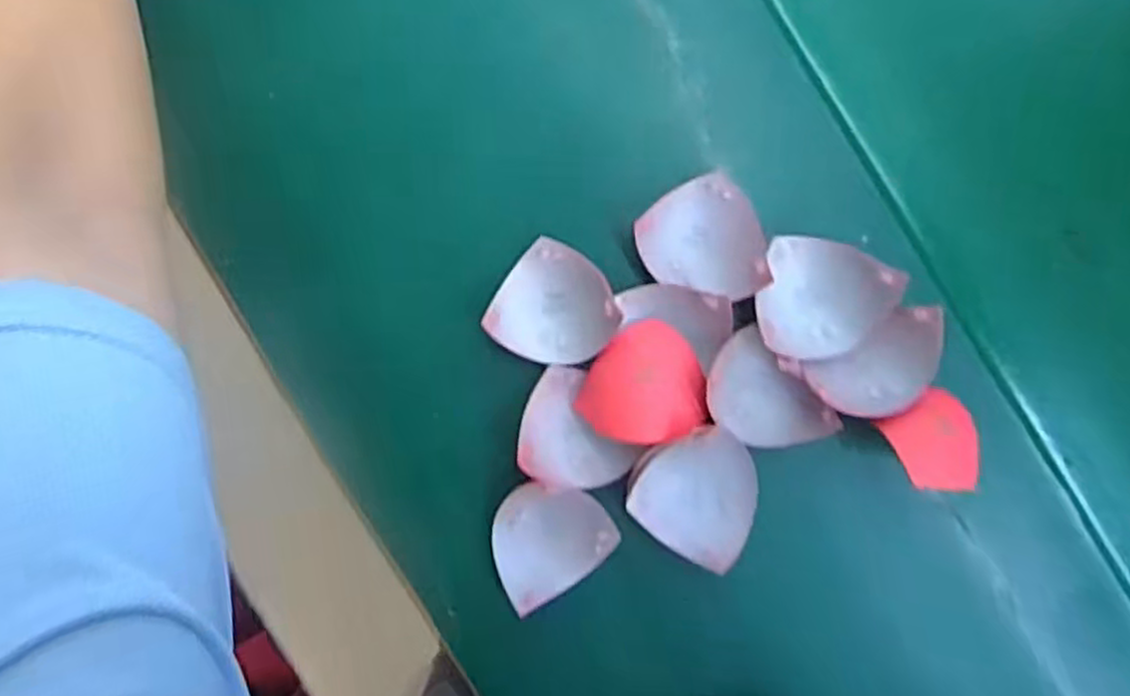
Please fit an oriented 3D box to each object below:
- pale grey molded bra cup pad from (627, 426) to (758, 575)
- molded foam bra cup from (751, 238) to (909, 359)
[{"bbox_3d":[0.063,0.067,0.366,0.058,0.017,0.057,37,93,1],"label":"pale grey molded bra cup pad"},{"bbox_3d":[0.117,-0.019,0.357,0.056,0.018,0.056,1,101,4],"label":"molded foam bra cup"}]

